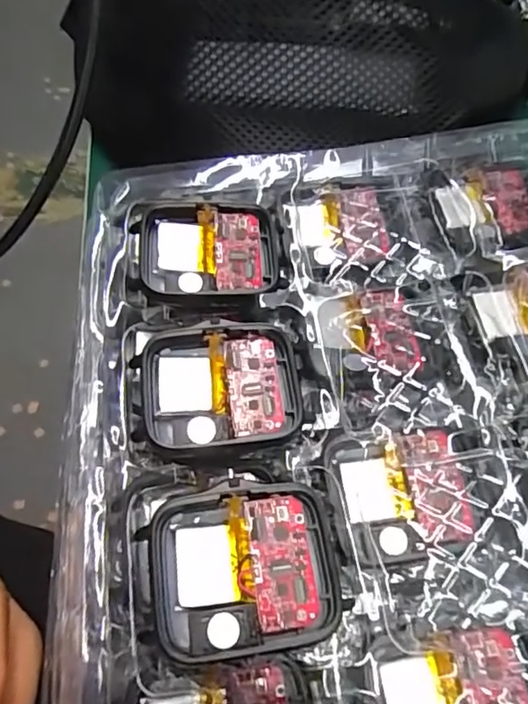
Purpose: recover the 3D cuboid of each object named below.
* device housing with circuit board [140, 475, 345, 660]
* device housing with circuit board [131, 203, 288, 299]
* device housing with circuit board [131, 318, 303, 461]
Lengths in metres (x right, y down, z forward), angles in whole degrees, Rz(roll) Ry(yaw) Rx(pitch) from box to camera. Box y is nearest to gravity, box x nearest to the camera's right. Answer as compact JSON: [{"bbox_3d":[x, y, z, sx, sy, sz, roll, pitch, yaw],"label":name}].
[{"bbox_3d":[-0.005,0.052,0.133,0.044,0.007,0.037,-8,62,-5],"label":"device housing with circuit board"},{"bbox_3d":[-0.018,-0.032,0.180,0.045,0.009,0.035,-3,62,-2],"label":"device housing with circuit board"},{"bbox_3d":[-0.013,0.010,0.156,0.045,0.007,0.037,-7,62,-4],"label":"device housing with circuit board"}]

